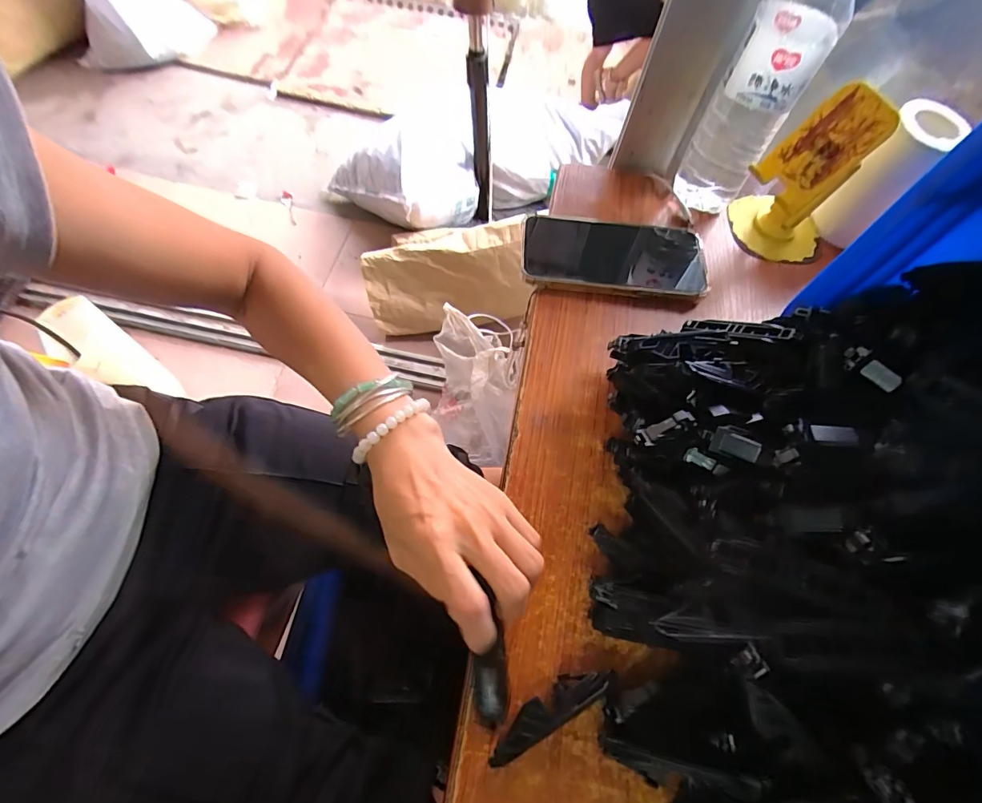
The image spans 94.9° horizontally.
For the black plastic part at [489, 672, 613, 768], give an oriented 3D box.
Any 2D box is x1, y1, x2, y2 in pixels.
[{"bbox_3d":[0.033,0.175,0.254,0.077,0.016,0.020,-27,69,-17],"label":"black plastic part"}]

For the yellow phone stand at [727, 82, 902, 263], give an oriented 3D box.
[{"bbox_3d":[0.290,-0.200,0.410,0.091,0.132,0.076,41,67,14],"label":"yellow phone stand"}]

